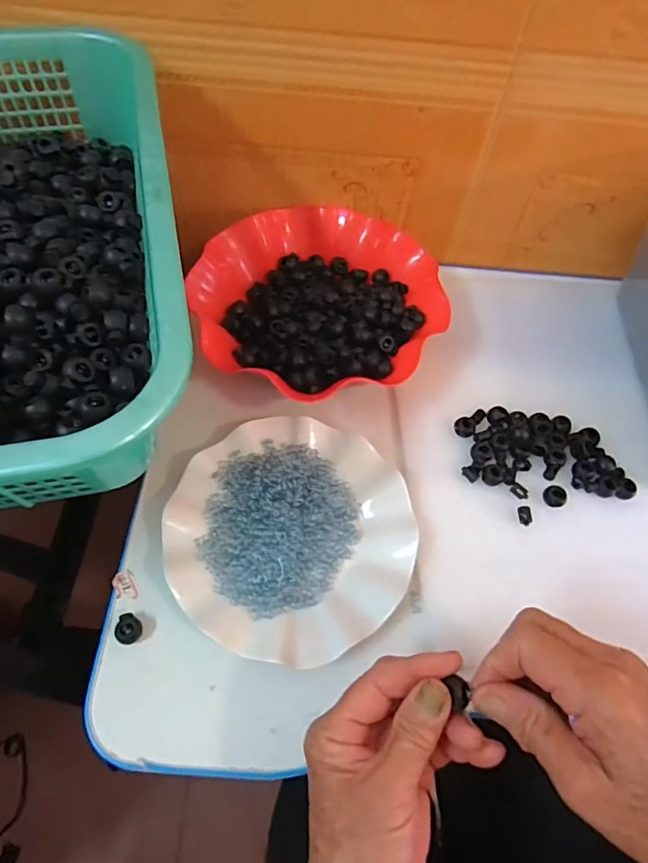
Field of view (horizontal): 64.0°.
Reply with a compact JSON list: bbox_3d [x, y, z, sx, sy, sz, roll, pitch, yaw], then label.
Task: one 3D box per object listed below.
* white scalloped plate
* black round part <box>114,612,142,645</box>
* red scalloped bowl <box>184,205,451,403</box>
[{"bbox_3d":[-0.024,0.075,0.391,0.175,0.027,0.177,2,59,-3],"label":"white scalloped plate"},{"bbox_3d":[-0.136,0.137,0.359,0.019,0.010,0.019,2,59,-3],"label":"black round part"},{"bbox_3d":[-0.006,-0.117,0.483,0.226,0.045,0.216,2,59,-3],"label":"red scalloped bowl"}]

